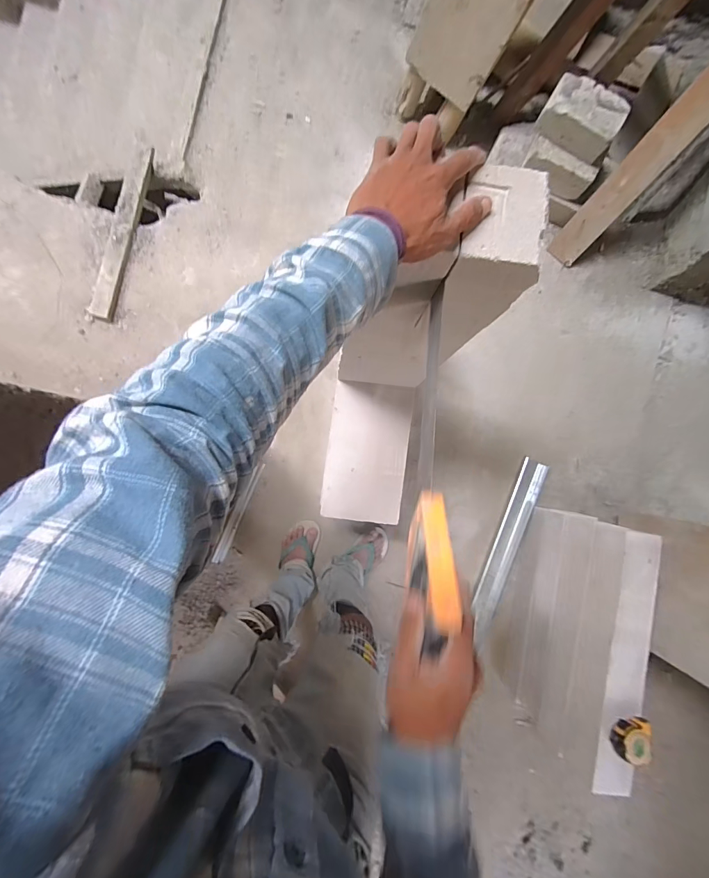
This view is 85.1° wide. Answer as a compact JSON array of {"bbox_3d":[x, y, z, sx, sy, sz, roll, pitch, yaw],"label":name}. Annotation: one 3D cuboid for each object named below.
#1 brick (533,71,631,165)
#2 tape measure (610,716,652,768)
[{"bbox_3d":[0.624,-0.883,1.069,0.203,0.093,0.122,27,87,-2],"label":"brick"},{"bbox_3d":[0.619,0.669,0.862,0.075,0.049,0.087,0,88,-3],"label":"tape measure"}]

